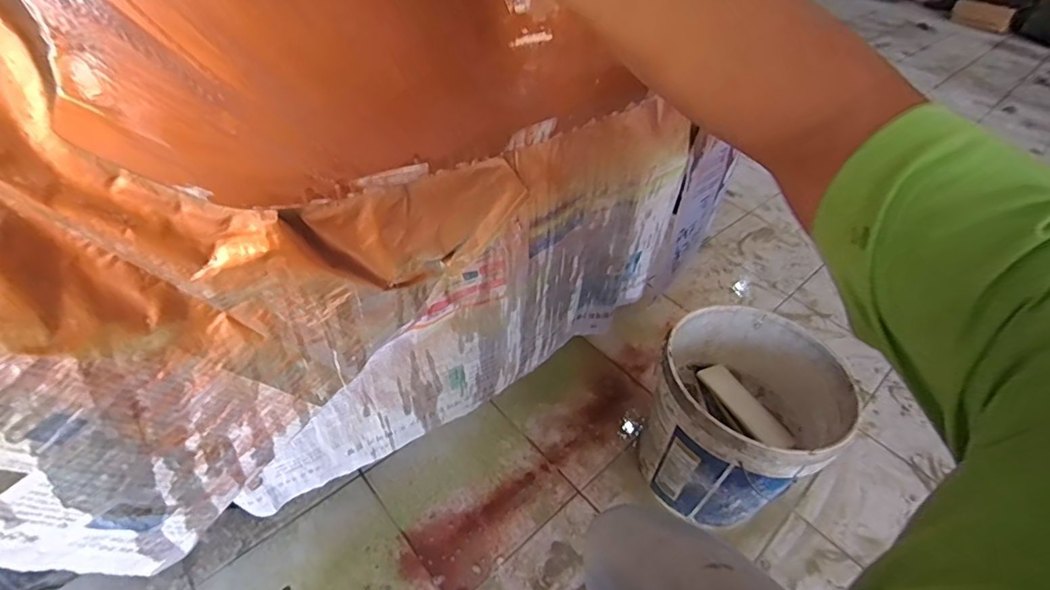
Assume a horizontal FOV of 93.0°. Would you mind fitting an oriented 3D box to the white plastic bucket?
[{"bbox_3d":[0.371,0.238,0.909,0.290,0.318,0.295,3,44,-3],"label":"white plastic bucket"}]

